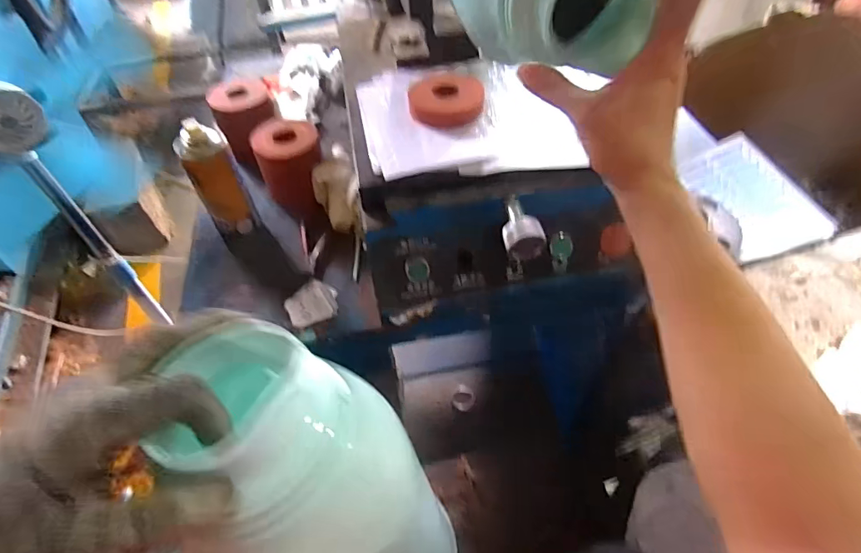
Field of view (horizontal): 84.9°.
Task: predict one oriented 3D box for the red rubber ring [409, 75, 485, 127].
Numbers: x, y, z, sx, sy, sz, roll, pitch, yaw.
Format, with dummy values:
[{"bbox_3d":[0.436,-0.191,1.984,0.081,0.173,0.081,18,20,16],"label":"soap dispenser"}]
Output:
[{"bbox_3d":[0.021,-0.229,0.611,0.095,0.027,0.079,1,50,2],"label":"red rubber ring"}]

